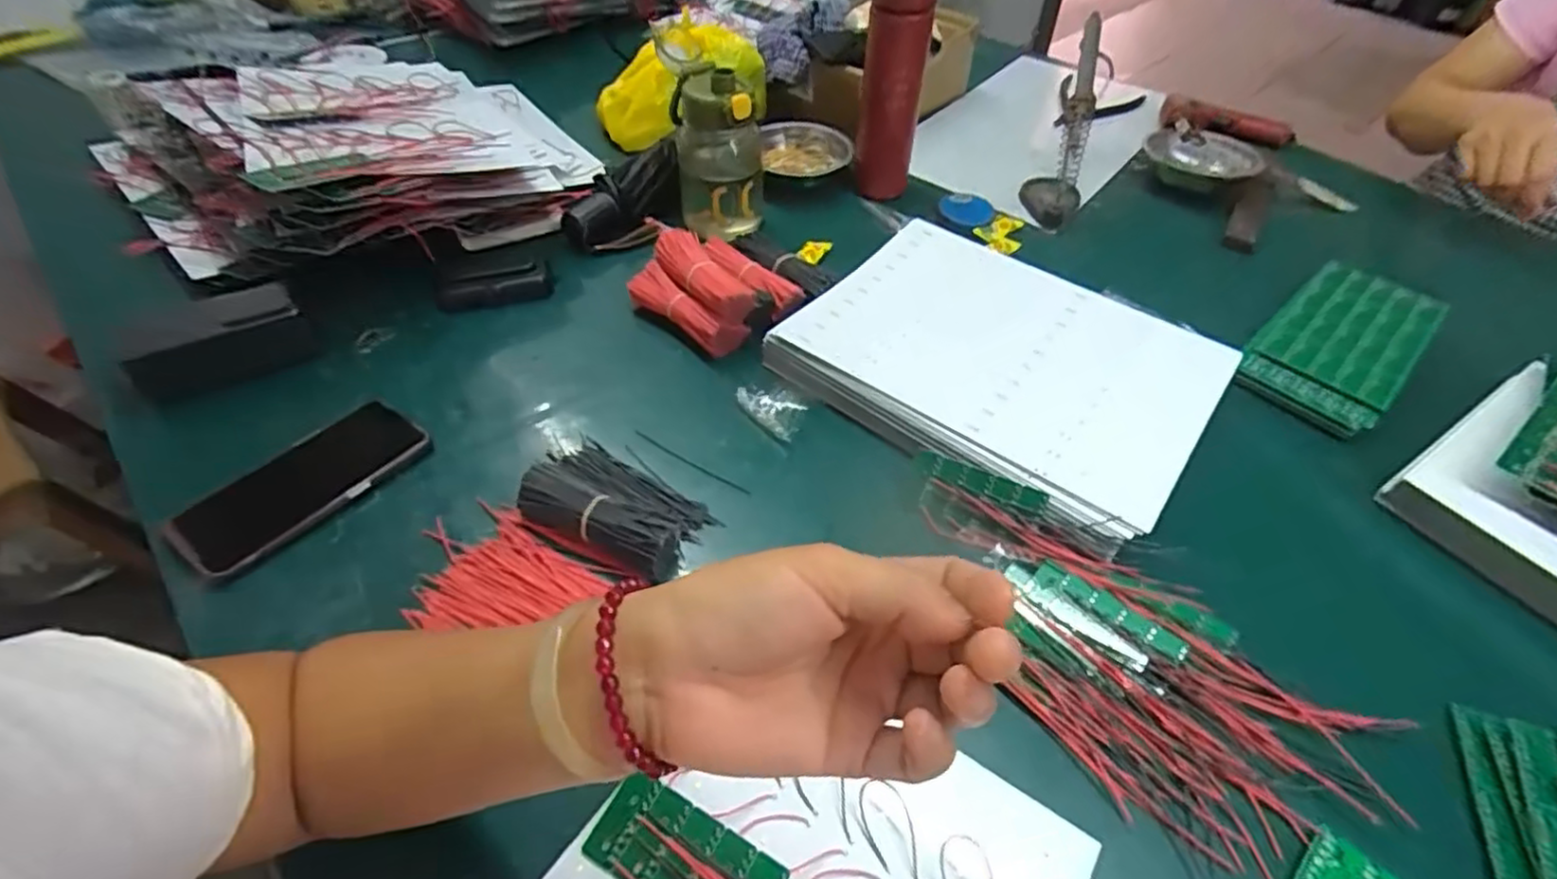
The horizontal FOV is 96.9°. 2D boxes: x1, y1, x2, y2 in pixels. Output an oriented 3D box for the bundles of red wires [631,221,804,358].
[{"bbox_3d":[-0.060,-0.143,0.650,0.142,0.059,0.103,30,53,22],"label":"bundles of red wires"}]

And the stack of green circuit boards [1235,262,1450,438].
[{"bbox_3d":[0.512,-0.089,0.625,0.218,0.033,0.110,-34,58,-26],"label":"stack of green circuit boards"}]

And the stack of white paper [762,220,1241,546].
[{"bbox_3d":[0.186,-0.070,0.598,0.333,0.033,0.252,32,56,23],"label":"stack of white paper"}]

